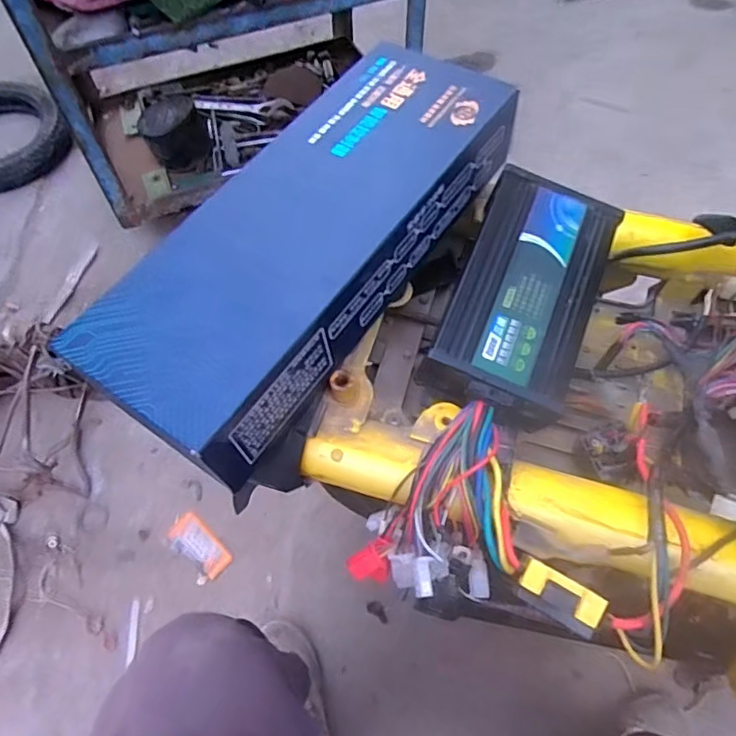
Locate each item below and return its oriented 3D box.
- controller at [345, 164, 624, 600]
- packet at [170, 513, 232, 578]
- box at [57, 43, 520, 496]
[{"bbox_3d":[0.077,0.004,0.336,0.083,0.075,0.272,20,78,12],"label":"controller"},{"bbox_3d":[-0.274,0.290,0.900,0.111,0.011,0.055,36,68,19],"label":"packet"},{"bbox_3d":[-0.030,-0.079,0.335,0.117,0.057,0.296,30,66,16],"label":"box"}]

